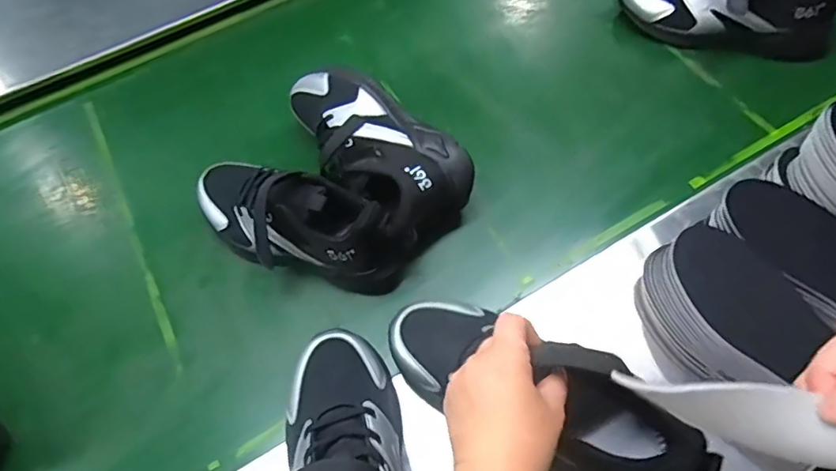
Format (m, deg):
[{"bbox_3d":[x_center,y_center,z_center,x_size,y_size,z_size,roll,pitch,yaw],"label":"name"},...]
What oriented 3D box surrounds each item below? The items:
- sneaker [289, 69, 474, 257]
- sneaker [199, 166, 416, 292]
[{"bbox_3d":[-0.050,-0.083,0.584,0.222,0.082,0.106,35,69,20],"label":"sneaker"},{"bbox_3d":[-0.126,-0.011,0.549,0.233,0.101,0.090,23,66,15],"label":"sneaker"}]

